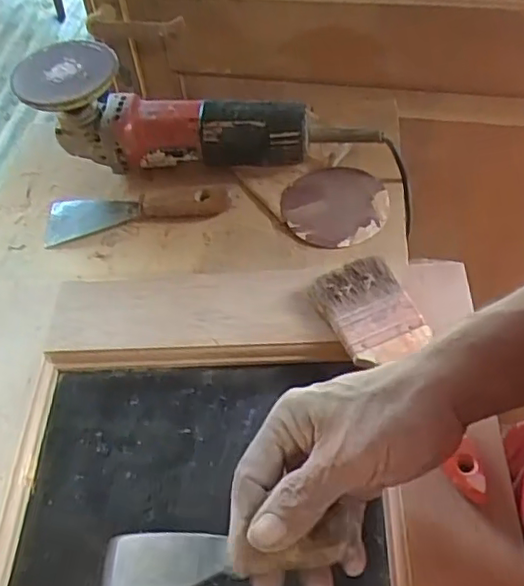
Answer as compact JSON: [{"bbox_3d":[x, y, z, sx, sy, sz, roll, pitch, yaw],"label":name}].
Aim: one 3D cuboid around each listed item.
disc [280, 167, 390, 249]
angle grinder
[{"bbox_3d":[0.068,-0.082,0.573,0.095,0.006,0.093,-3,54,4],"label":"disc"},{"bbox_3d":[-0.092,-0.166,0.595,0.267,0.094,0.093,9,55,-3],"label":"angle grinder"}]

